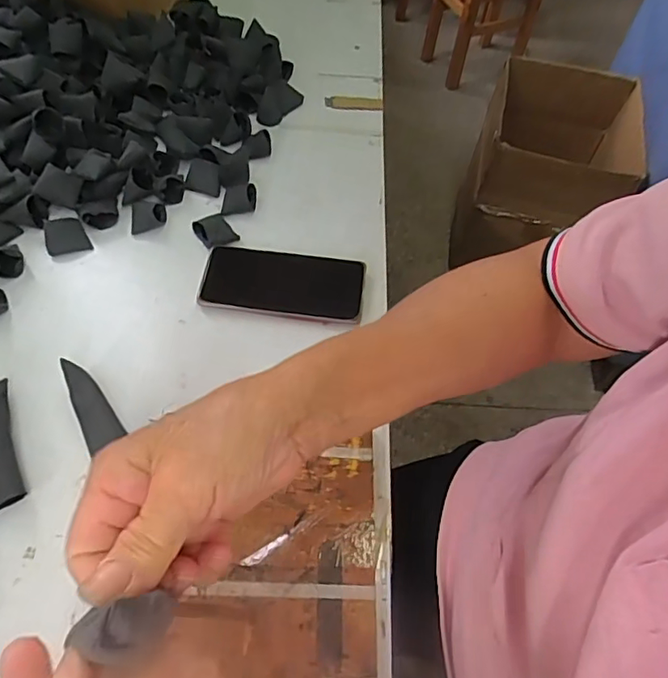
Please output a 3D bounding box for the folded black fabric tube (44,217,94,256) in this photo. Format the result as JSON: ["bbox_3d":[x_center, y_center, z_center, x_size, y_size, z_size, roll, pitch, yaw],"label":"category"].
[{"bbox_3d":[-0.279,-0.108,0.551,0.039,0.017,0.036,-21,63,-15],"label":"folded black fabric tube"}]

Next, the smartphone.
[{"bbox_3d":[-0.051,-0.058,0.539,0.161,0.011,0.079,8,59,2],"label":"smartphone"}]

